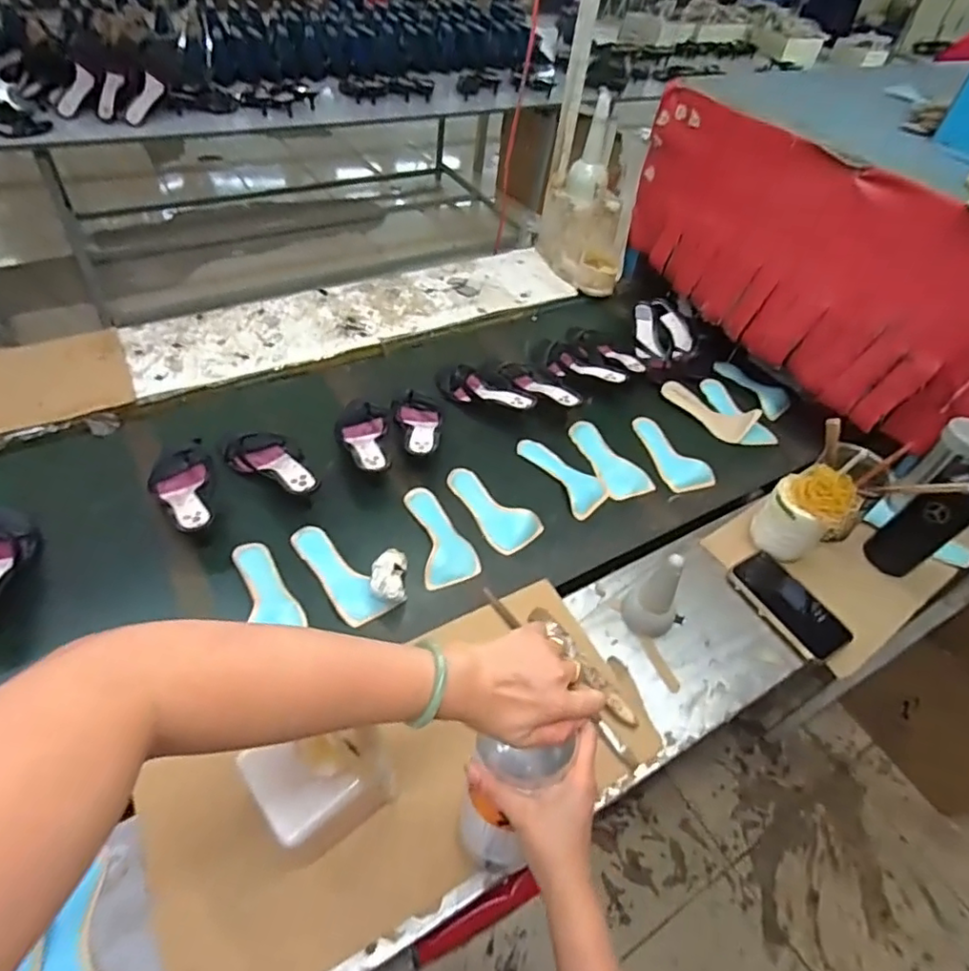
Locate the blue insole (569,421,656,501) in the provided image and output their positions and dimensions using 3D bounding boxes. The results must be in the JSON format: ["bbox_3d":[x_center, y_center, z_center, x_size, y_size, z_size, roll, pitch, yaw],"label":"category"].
[{"bbox_3d":[0.217,-0.052,1.030,0.086,0.010,0.187,-14,52,-19],"label":"blue insole"}]

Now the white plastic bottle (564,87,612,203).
[{"bbox_3d":[0.234,-0.725,1.257,0.090,0.182,0.096,14,48,4],"label":"white plastic bottle"}]

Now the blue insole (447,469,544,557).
[{"bbox_3d":[0.004,0.035,0.923,0.179,0.007,0.086,39,55,24],"label":"blue insole"}]

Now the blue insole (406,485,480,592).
[{"bbox_3d":[-0.064,0.068,0.864,0.079,0.007,0.175,-9,51,-15],"label":"blue insole"}]

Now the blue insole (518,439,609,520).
[{"bbox_3d":[0.123,-0.021,0.965,0.084,0.006,0.174,-31,60,-30],"label":"blue insole"}]

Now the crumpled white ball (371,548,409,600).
[{"bbox_3d":[-0.128,0.124,0.780,0.048,0.041,0.074,4,48,-4],"label":"crumpled white ball"}]

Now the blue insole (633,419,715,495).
[{"bbox_3d":[0.327,-0.063,1.027,0.078,0.018,0.172,-12,51,-18],"label":"blue insole"}]

